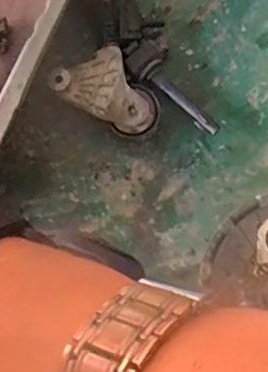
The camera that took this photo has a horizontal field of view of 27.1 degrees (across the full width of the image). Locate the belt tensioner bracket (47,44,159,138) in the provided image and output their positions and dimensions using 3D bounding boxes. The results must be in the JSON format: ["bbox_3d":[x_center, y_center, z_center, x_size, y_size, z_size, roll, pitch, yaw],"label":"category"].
[{"bbox_3d":[-0.034,-0.111,0.715,0.102,0.041,0.123,-35,82,-7],"label":"belt tensioner bracket"}]

